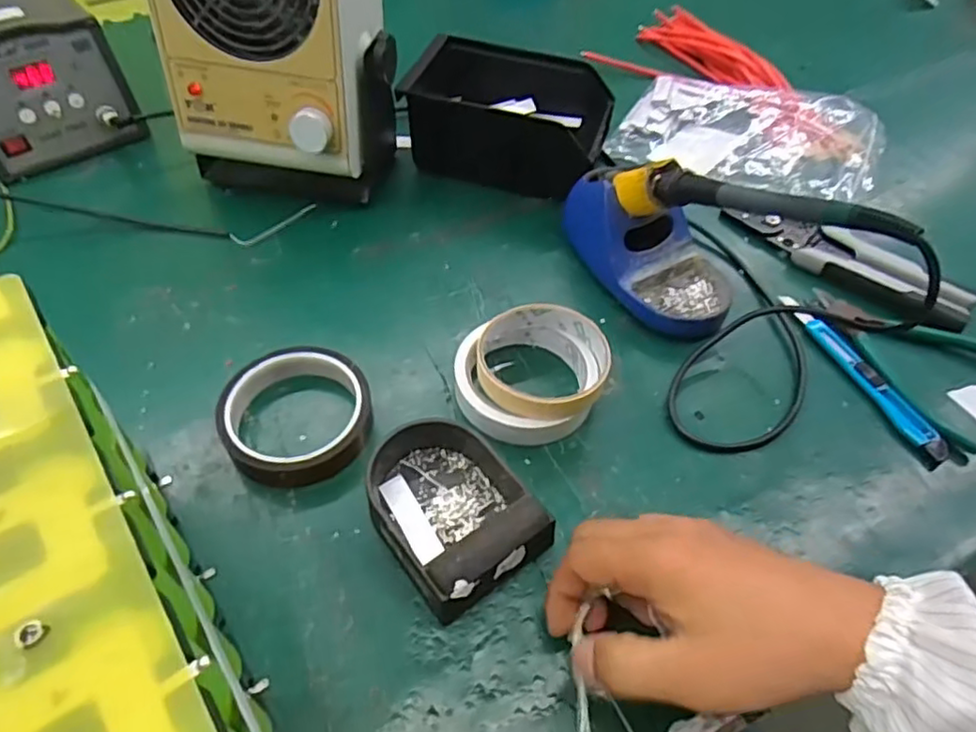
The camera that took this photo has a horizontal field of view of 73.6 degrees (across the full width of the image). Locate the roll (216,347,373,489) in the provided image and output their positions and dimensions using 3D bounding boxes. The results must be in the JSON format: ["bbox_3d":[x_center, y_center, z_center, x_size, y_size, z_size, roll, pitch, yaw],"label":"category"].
[{"bbox_3d":[-0.122,0.032,0.412,0.087,0.026,0.091,1,53,-1],"label":"roll"}]

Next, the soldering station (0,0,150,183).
[{"bbox_3d":[-0.407,-0.258,0.574,0.136,0.103,0.149,-31,60,-23],"label":"soldering station"}]

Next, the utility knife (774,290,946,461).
[{"bbox_3d":[0.259,0.001,0.456,0.016,0.011,0.153,-17,56,-14],"label":"utility knife"}]

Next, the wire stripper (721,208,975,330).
[{"bbox_3d":[0.287,-0.090,0.522,0.187,0.022,0.053,38,61,23],"label":"wire stripper"}]

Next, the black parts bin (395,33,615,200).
[{"bbox_3d":[0.019,-0.220,0.579,0.170,0.068,0.117,15,54,9],"label":"black parts bin"}]

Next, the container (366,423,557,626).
[{"bbox_3d":[-0.023,0.076,0.366,0.083,0.036,0.104,-33,61,-23],"label":"container"}]

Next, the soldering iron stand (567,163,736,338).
[{"bbox_3d":[0.127,-0.101,0.487,0.092,0.080,0.154,-24,58,-19],"label":"soldering iron stand"}]

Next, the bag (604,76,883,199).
[{"bbox_3d":[0.241,-0.218,0.610,0.224,0.037,0.155,21,56,13],"label":"bag"}]

